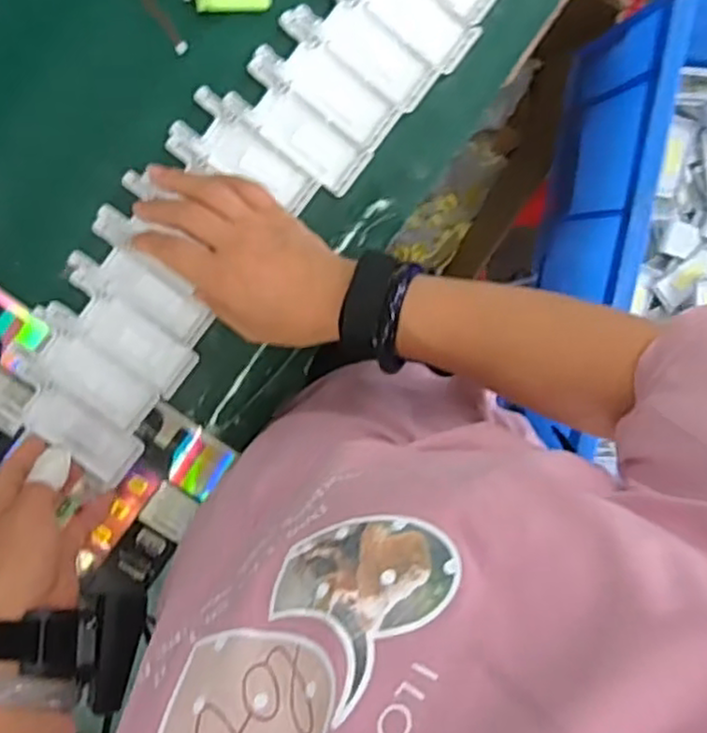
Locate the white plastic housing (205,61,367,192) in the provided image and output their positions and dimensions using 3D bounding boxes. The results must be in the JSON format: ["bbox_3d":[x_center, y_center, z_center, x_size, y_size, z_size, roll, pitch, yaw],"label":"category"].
[{"bbox_3d":[-0.037,-0.173,0.504,0.107,0.012,0.041,43,90,-11],"label":"white plastic housing"}]

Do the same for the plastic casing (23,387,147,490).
[{"bbox_3d":[-0.201,0.052,0.523,0.084,0.006,0.042,36,92,-8],"label":"plastic casing"}]

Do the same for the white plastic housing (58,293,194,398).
[{"bbox_3d":[-0.169,-0.028,0.513,0.119,0.010,0.043,43,90,-11],"label":"white plastic housing"}]

